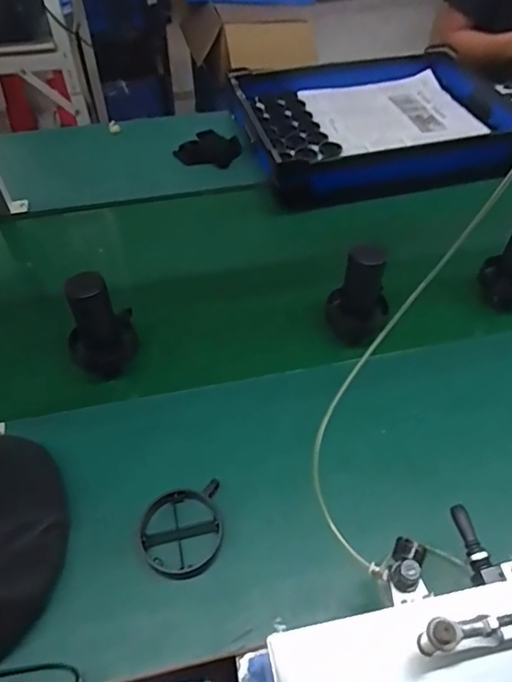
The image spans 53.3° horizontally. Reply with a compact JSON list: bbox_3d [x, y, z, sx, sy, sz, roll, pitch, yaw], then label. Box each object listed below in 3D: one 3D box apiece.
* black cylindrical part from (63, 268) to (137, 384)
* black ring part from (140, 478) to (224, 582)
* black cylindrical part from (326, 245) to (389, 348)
[{"bbox_3d":[-0.232,-0.029,0.750,0.094,0.179,0.084,-17,53,-13],"label":"black cylindrical part"},{"bbox_3d":[-0.090,0.236,0.626,0.101,0.032,0.108,-8,51,-6],"label":"black ring part"},{"bbox_3d":[0.156,-0.066,0.774,0.090,0.139,0.073,11,52,9],"label":"black cylindrical part"}]

